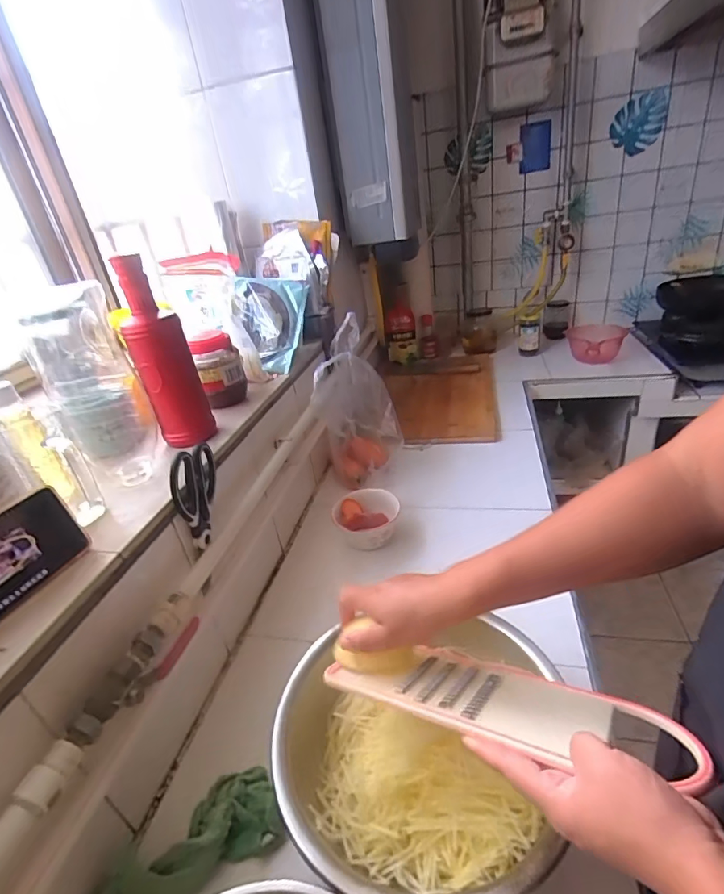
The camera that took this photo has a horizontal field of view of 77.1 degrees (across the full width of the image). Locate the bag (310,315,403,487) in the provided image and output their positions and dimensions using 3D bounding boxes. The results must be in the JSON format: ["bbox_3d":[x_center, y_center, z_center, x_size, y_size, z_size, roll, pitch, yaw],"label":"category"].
[{"bbox_3d":[-0.008,-0.075,0.883,0.147,0.303,0.115,-6,28,6],"label":"bag"}]

